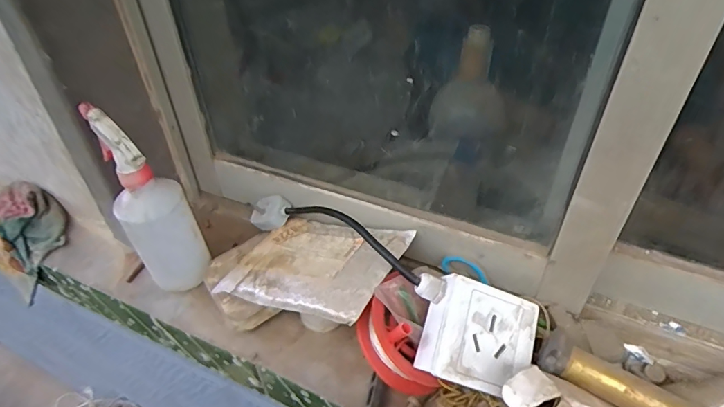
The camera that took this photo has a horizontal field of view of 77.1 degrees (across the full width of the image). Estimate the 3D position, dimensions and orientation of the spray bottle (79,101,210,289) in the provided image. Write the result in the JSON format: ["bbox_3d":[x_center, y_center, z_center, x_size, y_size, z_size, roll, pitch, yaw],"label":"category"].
[{"bbox_3d":[-0.230,0.002,0.495,0.071,0.202,0.086,-21,45,-20],"label":"spray bottle"}]

